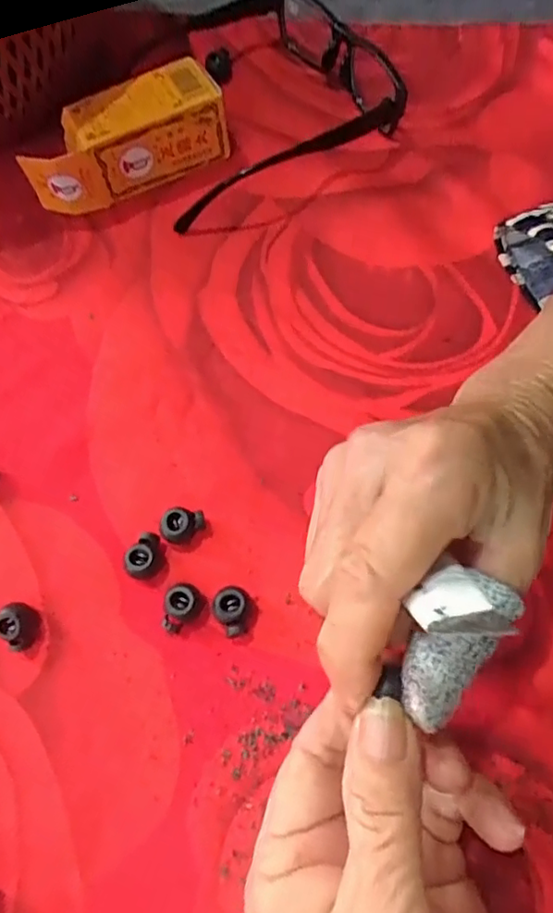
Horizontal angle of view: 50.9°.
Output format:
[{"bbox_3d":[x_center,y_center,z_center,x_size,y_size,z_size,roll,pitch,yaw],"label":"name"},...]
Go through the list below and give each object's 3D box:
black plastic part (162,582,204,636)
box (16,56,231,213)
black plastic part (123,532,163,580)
[{"bbox_3d":[-0.039,0.061,0.236,0.013,0.012,0.020,34,72,17],"label":"black plastic part"},{"bbox_3d":[-0.084,-0.175,0.325,0.109,0.041,0.038,-27,67,-9],"label":"box"},{"bbox_3d":[-0.054,0.043,0.245,0.014,0.011,0.019,32,71,16],"label":"black plastic part"}]

